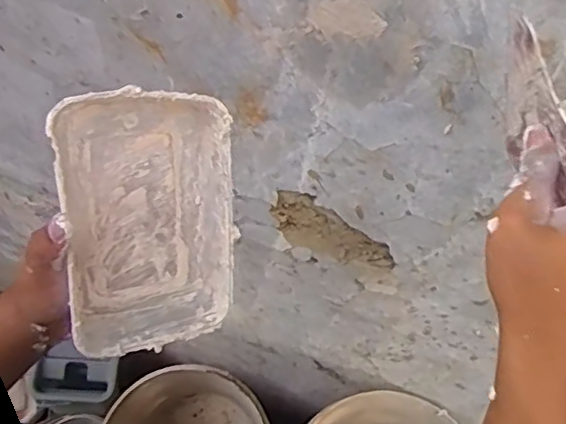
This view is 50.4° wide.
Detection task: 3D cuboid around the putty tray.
[{"bbox_3d":[-0.090,0.005,0.407,0.106,0.171,0.040,-8,21,-25],"label":"putty tray"}]

